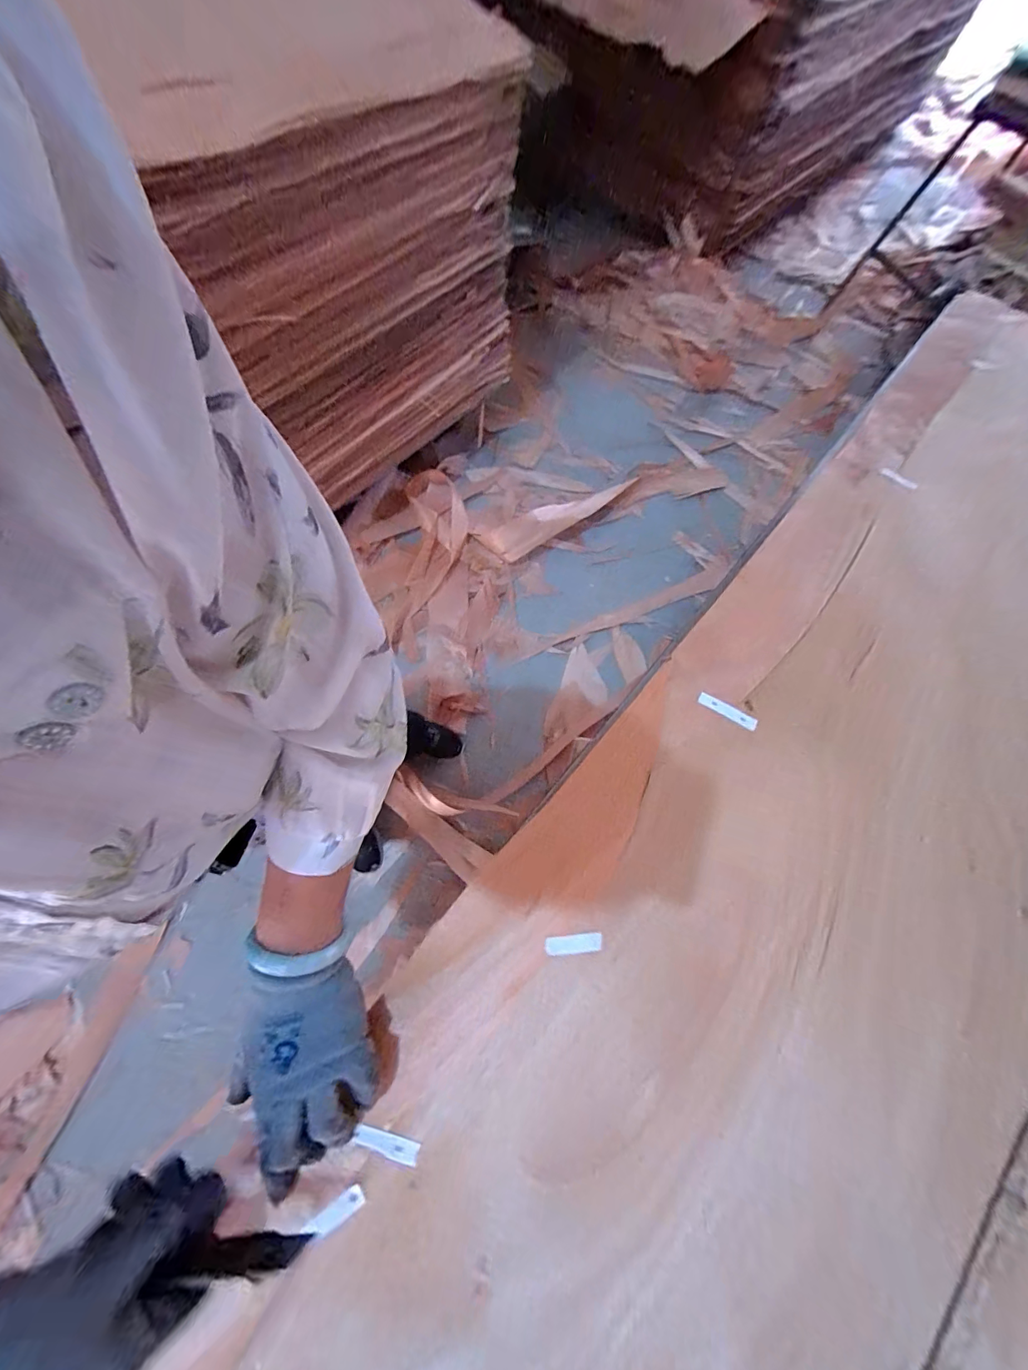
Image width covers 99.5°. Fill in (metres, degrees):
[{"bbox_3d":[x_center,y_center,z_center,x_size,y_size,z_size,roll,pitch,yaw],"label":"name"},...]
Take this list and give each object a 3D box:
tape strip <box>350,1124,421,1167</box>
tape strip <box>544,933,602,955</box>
[{"bbox_3d":[-0.093,0.338,0.319,0.047,0.004,0.013,16,58,3],"label":"tape strip"},{"bbox_3d":[0.051,0.220,0.369,0.047,0.004,0.014,-2,68,-3],"label":"tape strip"}]

